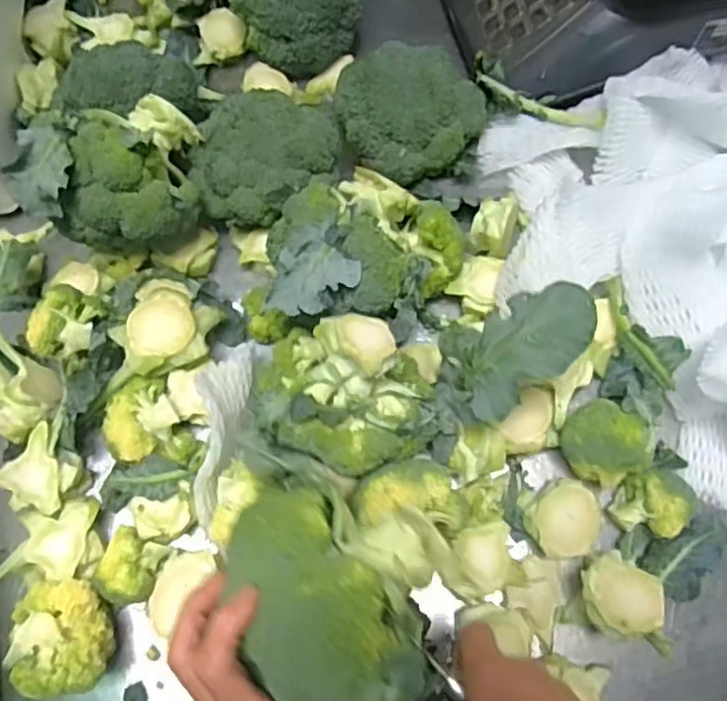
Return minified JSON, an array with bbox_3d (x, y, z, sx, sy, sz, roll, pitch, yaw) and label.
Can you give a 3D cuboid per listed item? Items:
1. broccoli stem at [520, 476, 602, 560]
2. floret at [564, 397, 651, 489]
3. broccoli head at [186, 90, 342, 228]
[{"bbox_3d":[0.143,0.122,0.462,0.051,0.024,0.052,0,74,1],"label":"broccoli stem"},{"bbox_3d":[0.175,0.067,0.470,0.055,0.043,0.057,0,74,1],"label":"floret"},{"bbox_3d":[-0.081,-0.154,0.511,0.110,0.081,0.100,0,74,1],"label":"broccoli head"}]

